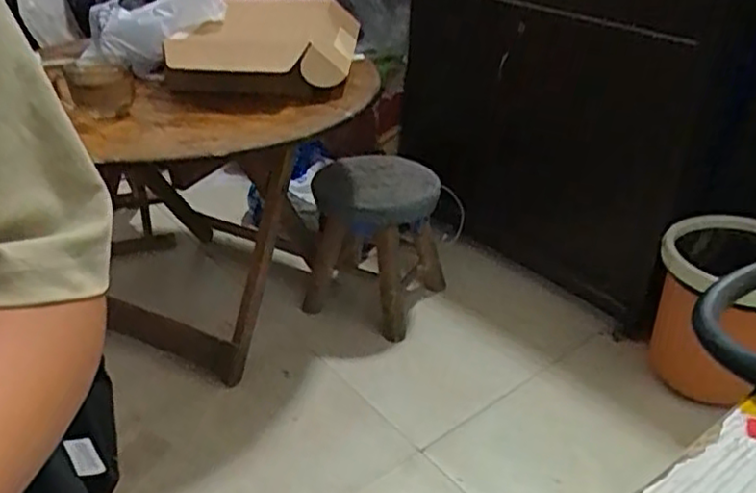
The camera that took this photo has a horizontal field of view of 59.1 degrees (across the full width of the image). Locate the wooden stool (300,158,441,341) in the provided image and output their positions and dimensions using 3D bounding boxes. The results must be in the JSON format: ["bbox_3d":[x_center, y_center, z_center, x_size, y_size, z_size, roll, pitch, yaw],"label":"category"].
[{"bbox_3d":[-0.010,-0.009,1.449,0.266,0.310,0.229,19,36,26],"label":"wooden stool"}]

